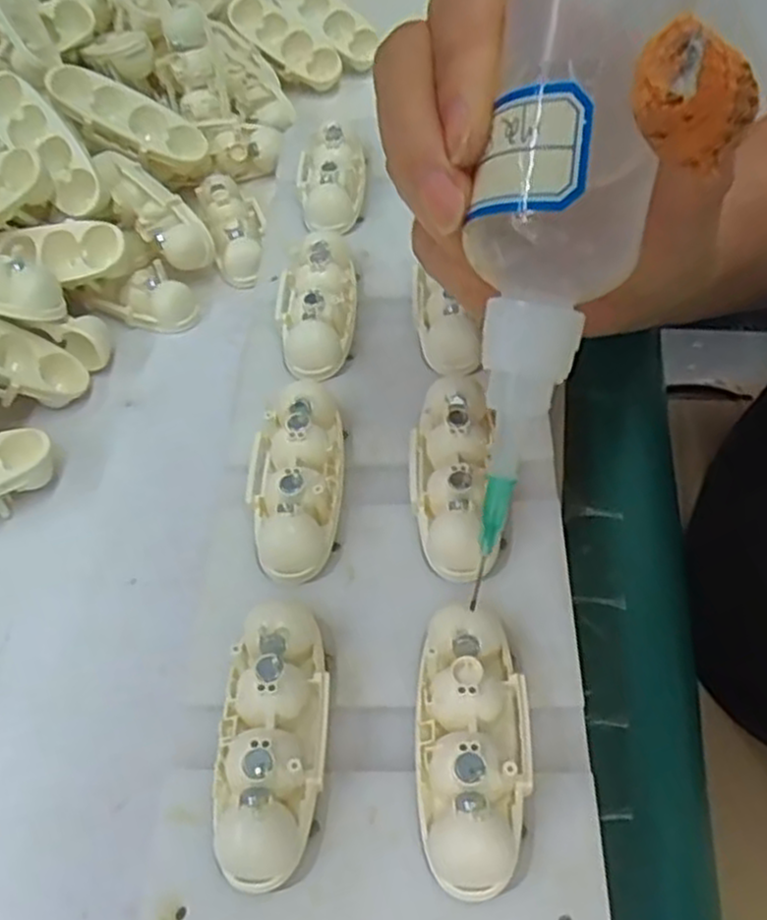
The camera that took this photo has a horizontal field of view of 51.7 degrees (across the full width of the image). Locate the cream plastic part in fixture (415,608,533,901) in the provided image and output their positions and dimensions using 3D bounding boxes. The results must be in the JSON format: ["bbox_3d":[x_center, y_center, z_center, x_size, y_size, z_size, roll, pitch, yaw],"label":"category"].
[{"bbox_3d":[0.020,0.063,0.178,0.025,0.015,0.060,-1,53,4],"label":"cream plastic part in fixture"}]

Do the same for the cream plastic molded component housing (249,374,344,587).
[{"bbox_3d":[-0.025,0.005,0.226,0.025,0.015,0.059,-2,53,3],"label":"cream plastic molded component housing"}]

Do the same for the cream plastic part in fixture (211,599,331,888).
[{"bbox_3d":[-0.026,0.063,0.183,0.024,0.017,0.061,-2,53,4],"label":"cream plastic part in fixture"}]

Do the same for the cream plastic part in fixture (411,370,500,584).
[{"bbox_3d":[0.019,0.003,0.222,0.022,0.017,0.061,0,54,5],"label":"cream plastic part in fixture"}]

